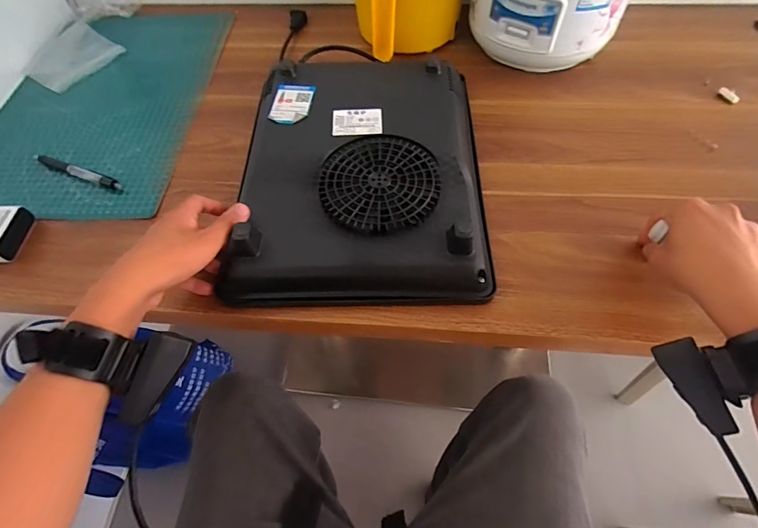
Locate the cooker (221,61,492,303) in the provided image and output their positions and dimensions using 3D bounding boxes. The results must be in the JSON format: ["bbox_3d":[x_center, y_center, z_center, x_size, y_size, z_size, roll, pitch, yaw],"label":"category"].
[{"bbox_3d":[-0.023,-0.110,0.456,0.268,0.052,0.315,1,58,3],"label":"cooker"}]

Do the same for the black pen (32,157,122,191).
[{"bbox_3d":[-0.376,-0.115,0.509,0.136,0.011,0.014,18,60,13],"label":"black pen"}]

